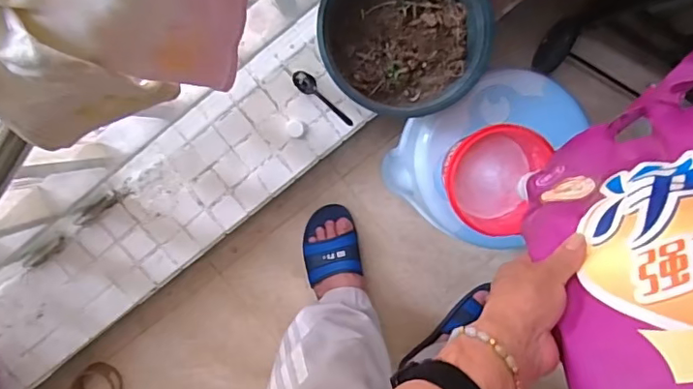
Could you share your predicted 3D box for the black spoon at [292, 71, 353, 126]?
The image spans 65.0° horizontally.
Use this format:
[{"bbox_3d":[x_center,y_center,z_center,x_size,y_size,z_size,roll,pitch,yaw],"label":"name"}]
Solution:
[{"bbox_3d":[-0.038,-0.161,0.913,0.125,0.004,0.029,40,94,-5],"label":"black spoon"}]

